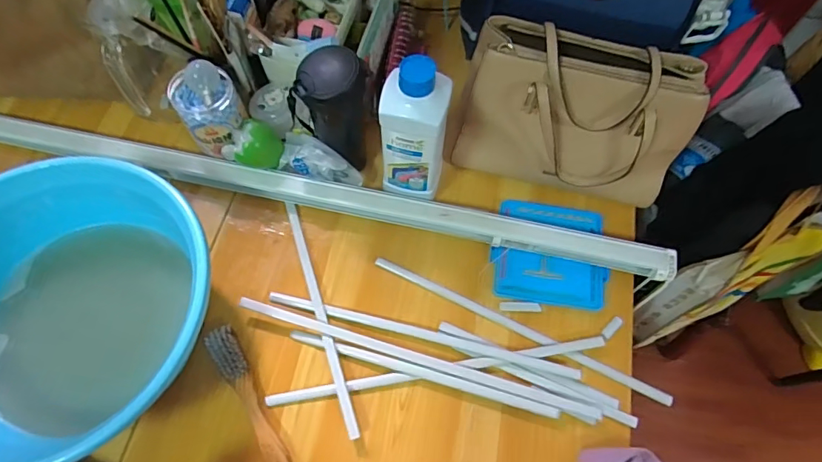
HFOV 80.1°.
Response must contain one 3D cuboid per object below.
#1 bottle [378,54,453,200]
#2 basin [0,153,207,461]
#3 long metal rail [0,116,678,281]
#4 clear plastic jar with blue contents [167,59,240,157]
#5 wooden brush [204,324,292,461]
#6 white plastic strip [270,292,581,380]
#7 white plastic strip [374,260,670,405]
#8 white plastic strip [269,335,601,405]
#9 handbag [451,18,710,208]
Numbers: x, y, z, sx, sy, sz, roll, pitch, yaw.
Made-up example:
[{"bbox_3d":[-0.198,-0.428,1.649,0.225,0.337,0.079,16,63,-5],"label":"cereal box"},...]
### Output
[{"bbox_3d":[0.004,-0.118,0.642,0.087,0.229,0.071,3,65,0],"label":"bottle"},{"bbox_3d":[-0.412,0.096,0.595,0.342,0.137,0.342,0,65,-1],"label":"basin"},{"bbox_3d":[-0.325,-0.094,0.721,1.356,0.045,0.041,12,66,4],"label":"long metal rail"},{"bbox_3d":[-0.284,-0.175,0.693,0.080,0.098,0.087,-26,68,-12],"label":"clear plastic jar with blue contents"},{"bbox_3d":[-0.198,0.206,0.606,0.034,0.021,0.197,-32,70,-15],"label":"wooden brush"},{"bbox_3d":[0.013,0.133,0.642,0.408,0.013,0.019,13,66,5],"label":"white plastic strip"},{"bbox_3d":[0.141,0.129,0.654,0.412,0.016,0.015,25,67,10],"label":"white plastic strip"},{"bbox_3d":[0.036,0.178,0.623,0.431,0.013,0.015,-9,66,-5],"label":"white plastic strip"},{"bbox_3d":[0.219,-0.149,0.671,0.299,0.195,0.117,18,66,7],"label":"handbag"}]

